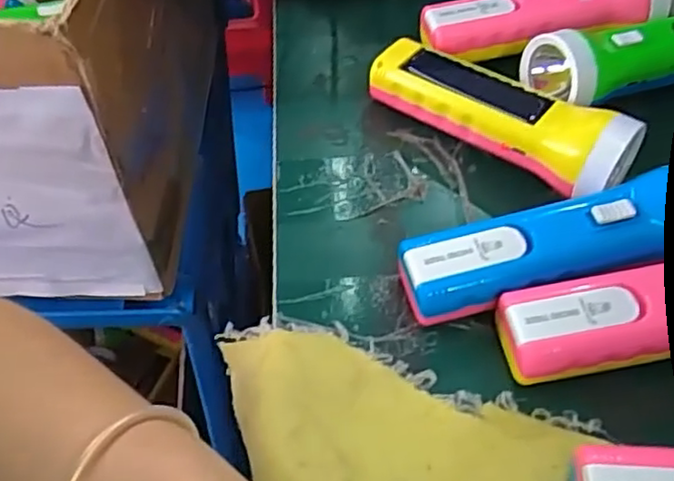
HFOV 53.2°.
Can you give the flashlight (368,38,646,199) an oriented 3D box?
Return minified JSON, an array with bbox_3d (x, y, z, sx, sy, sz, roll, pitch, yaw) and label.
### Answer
[{"bbox_3d":[0.092,-0.074,0.397,0.157,0.057,0.044,35,59,21],"label":"flashlight"}]

